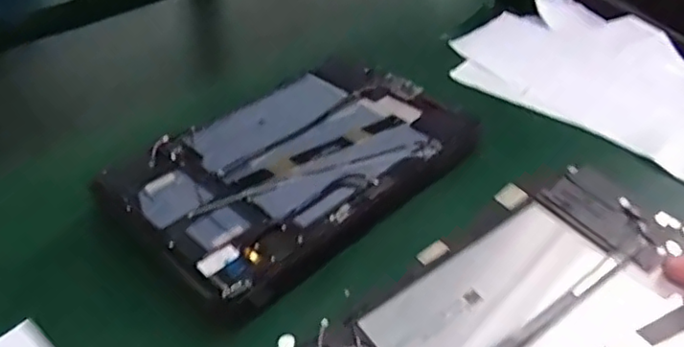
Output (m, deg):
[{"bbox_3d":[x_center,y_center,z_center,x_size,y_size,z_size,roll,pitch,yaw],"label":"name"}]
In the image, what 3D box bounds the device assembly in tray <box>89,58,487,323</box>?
[{"bbox_3d":[-0.030,-0.010,0.435,0.244,0.019,0.159,-32,50,-33],"label":"device assembly in tray"}]

